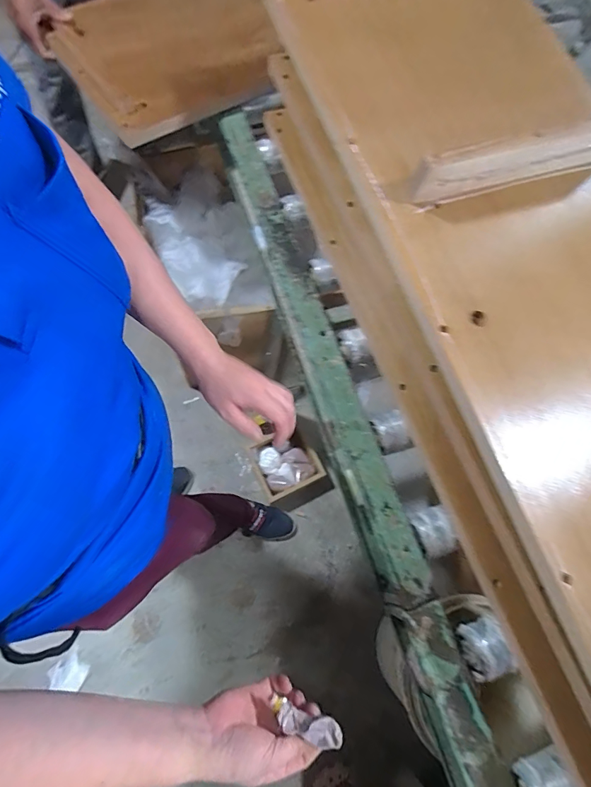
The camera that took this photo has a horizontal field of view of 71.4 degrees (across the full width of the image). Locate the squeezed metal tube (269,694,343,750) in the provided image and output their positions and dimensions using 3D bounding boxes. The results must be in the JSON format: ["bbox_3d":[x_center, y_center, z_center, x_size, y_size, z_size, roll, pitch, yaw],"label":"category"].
[{"bbox_3d":[0.012,0.310,0.385,0.066,0.015,0.021,6,65,23],"label":"squeezed metal tube"}]

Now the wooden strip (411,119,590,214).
[{"bbox_3d":[0.292,-0.292,0.506,0.317,0.067,0.022,-18,71,-11],"label":"wooden strip"}]

